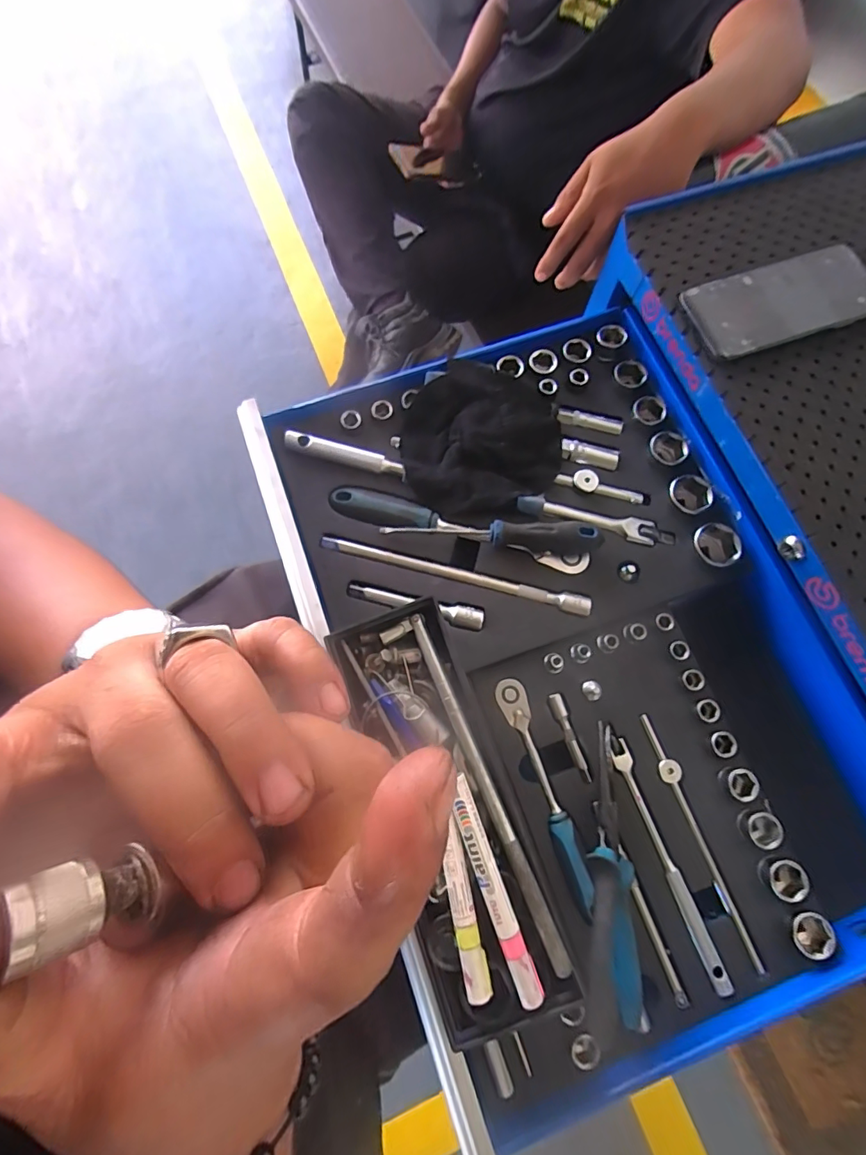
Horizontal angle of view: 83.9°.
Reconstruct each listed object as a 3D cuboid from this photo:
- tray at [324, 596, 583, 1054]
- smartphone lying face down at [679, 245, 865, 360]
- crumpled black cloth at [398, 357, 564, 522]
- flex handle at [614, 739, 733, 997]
[{"bbox_3d":[0.003,0.161,0.348,0.102,0.054,0.285,-20,76,-7],"label":"tray"},{"bbox_3d":[0.298,-0.236,0.411,0.161,0.008,0.075,-19,76,-6],"label":"smartphone lying face down"},{"bbox_3d":[0.045,-0.132,0.465,0.159,0.029,0.143,-40,79,-11],"label":"crumpled black cloth"},{"bbox_3d":[0.184,0.222,0.378,0.016,0.011,0.182,-19,76,-6],"label":"flex handle"}]

